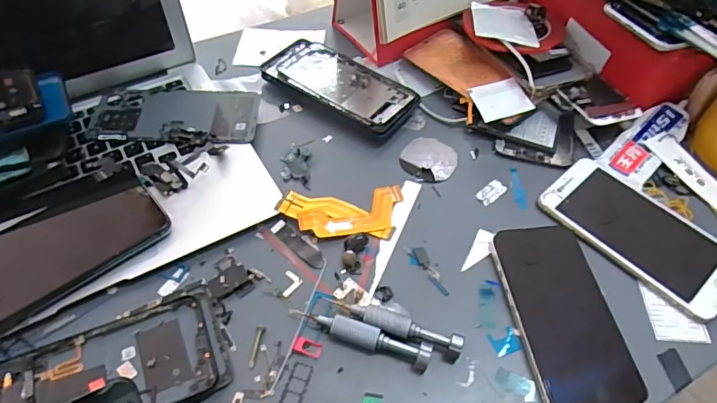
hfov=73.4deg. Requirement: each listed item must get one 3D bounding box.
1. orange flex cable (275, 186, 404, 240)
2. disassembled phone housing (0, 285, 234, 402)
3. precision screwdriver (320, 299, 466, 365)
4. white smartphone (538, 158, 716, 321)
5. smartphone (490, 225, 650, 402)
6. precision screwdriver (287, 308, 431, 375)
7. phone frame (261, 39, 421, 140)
[{"bbox_3d":[-0.014,0.009,0.415,0.106,0.006,0.051,-3,52,-4],"label":"orange flex cable"},{"bbox_3d":[-0.175,0.120,0.324,0.169,0.007,0.079,-21,55,-17],"label":"disassembled phone housing"},{"bbox_3d":[0.027,0.090,0.349,0.103,0.018,0.019,14,53,9],"label":"precision screwdriver"},{"bbox_3d":[0.237,0.022,0.403,0.080,0.011,0.152,-35,61,-26],"label":"white smartphone"},{"bbox_3d":[0.153,0.082,0.359,0.072,0.009,0.141,-5,52,-5],"label":"smartphone"},{"bbox_3d":[0.001,0.096,0.344,0.105,0.017,0.018,15,53,10],"label":"precision screwdriver"},{"bbox_3d":[-0.019,-0.122,0.503,0.159,0.019,0.075,31,57,21],"label":"phone frame"}]

